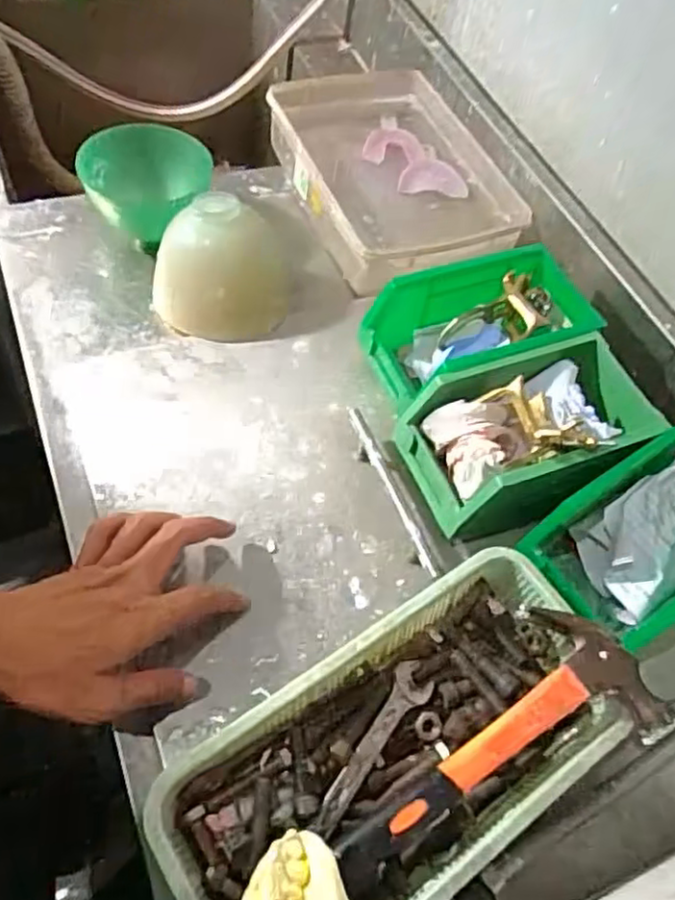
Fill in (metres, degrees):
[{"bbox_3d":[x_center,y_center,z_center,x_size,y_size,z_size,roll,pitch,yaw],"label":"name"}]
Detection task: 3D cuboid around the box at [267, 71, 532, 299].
[{"bbox_3d":[0.048,-0.288,0.716,0.188,0.071,0.277,-17,61,-18],"label":"box"}]

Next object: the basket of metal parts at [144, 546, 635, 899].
[{"bbox_3d":[0.036,0.184,0.404,0.285,0.063,0.142,-27,65,-23],"label":"basket of metal parts"}]

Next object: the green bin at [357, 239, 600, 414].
[{"bbox_3d":[0.118,-0.095,0.565,0.177,0.085,0.097,-15,61,-17],"label":"green bin"}]

